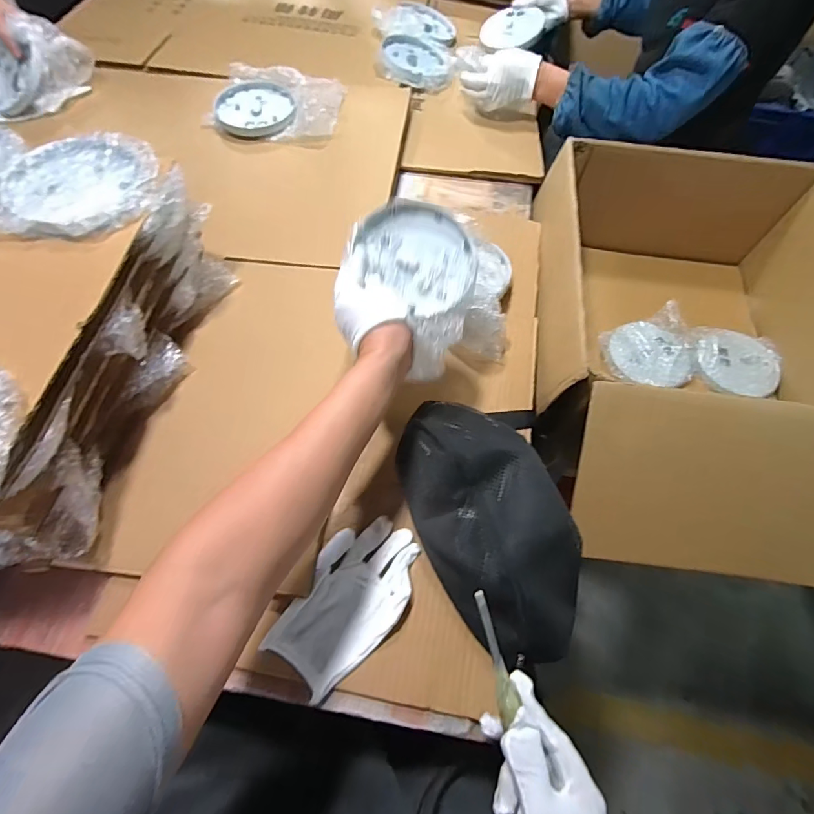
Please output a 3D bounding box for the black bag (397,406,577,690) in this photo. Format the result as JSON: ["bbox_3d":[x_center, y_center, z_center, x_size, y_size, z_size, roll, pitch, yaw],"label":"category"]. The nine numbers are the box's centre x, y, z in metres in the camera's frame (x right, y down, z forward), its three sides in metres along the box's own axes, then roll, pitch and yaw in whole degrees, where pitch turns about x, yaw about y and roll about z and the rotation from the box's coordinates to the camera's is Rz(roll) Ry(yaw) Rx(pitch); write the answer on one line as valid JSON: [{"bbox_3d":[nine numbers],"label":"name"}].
[{"bbox_3d":[0.089,0.111,0.463,0.162,0.068,0.276,-10,63,-9],"label":"black bag"}]

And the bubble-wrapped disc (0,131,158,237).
[{"bbox_3d":[-0.353,-0.239,0.475,0.156,0.019,0.151,2,61,-3],"label":"bubble-wrapped disc"}]

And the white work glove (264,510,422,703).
[{"bbox_3d":[-0.057,0.188,0.445,0.096,0.018,0.161,36,65,15],"label":"white work glove"}]

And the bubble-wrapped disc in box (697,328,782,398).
[{"bbox_3d":[0.572,-0.077,0.767,0.140,0.021,0.124,13,61,3],"label":"bubble-wrapped disc in box"}]

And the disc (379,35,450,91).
[{"bbox_3d":[0.016,-0.695,0.894,0.128,0.030,0.143,2,61,-2],"label":"disc"}]

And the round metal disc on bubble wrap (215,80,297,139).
[{"bbox_3d":[-0.263,-0.517,0.774,0.135,0.025,0.126,2,61,-3],"label":"round metal disc on bubble wrap"}]

